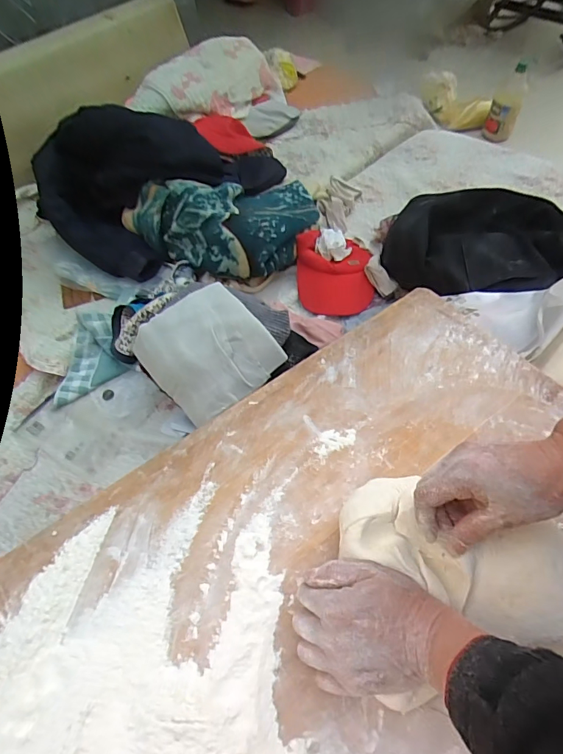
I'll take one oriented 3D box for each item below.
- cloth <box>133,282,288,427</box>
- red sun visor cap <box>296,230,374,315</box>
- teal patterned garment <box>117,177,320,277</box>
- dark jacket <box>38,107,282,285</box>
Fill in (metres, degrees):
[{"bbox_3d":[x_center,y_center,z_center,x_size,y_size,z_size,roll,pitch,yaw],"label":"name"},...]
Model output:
[{"bbox_3d":[-0.135,-0.047,0.746,0.204,0.052,0.225,-42,74,0],"label":"cloth"},{"bbox_3d":[0.122,-0.249,1.004,0.169,0.120,0.178,-2,58,1],"label":"red sun visor cap"},{"bbox_3d":[-0.112,-0.358,0.983,0.433,0.145,0.272,-23,60,-12],"label":"teal patterned garment"},{"bbox_3d":[-0.301,-0.509,1.021,0.350,0.229,0.545,36,66,22],"label":"dark jacket"}]

